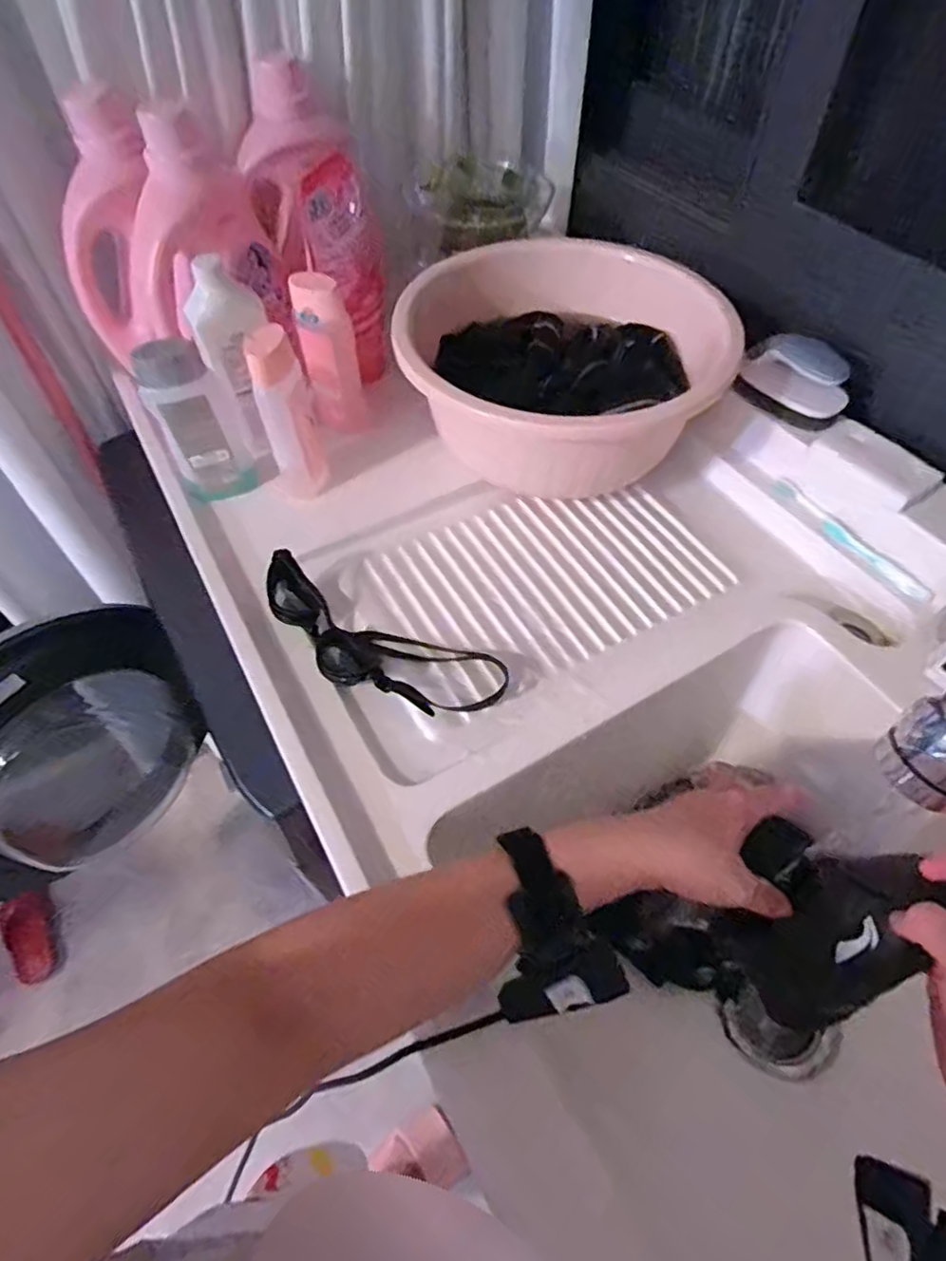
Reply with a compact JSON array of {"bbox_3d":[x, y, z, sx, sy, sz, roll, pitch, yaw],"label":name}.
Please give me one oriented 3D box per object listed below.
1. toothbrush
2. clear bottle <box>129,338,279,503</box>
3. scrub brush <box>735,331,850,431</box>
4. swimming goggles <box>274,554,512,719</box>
[{"bbox_3d":[0.360,-0.090,0.618,0.016,0.016,0.177,-27,57,-18],"label":"toothbrush"},{"bbox_3d":[-0.259,-0.204,0.627,0.091,0.163,0.060,-22,58,-13],"label":"clear bottle"},{"bbox_3d":[0.320,-0.252,0.641,0.044,0.062,0.104,-40,63,-23],"label":"scrub brush"},{"bbox_3d":[-0.087,0.013,0.550,0.232,0.050,0.074,22,59,16],"label":"swimming goggles"}]

